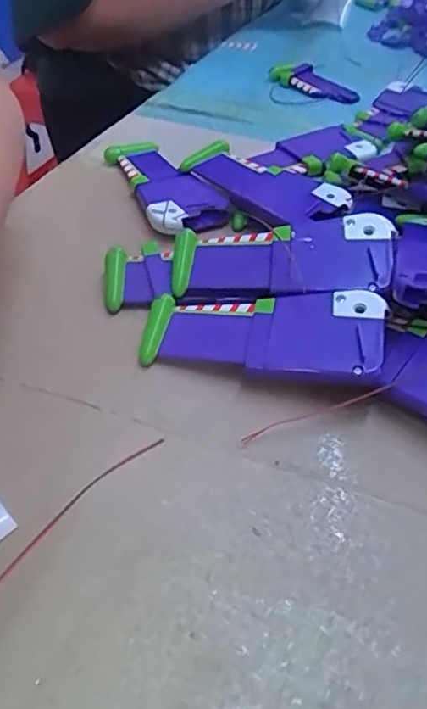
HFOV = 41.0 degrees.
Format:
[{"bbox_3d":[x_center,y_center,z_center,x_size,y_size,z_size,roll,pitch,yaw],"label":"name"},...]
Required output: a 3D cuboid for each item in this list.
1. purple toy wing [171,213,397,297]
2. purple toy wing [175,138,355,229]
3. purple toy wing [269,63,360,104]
[{"bbox_3d":[0.037,-0.053,0.312,0.118,0.009,0.050,-3,57,12],"label":"purple toy wing"},{"bbox_3d":[0.032,-0.115,0.386,0.049,0.018,0.120,-28,53,-27],"label":"purple toy wing"},{"bbox_3d":[0.095,-0.262,0.547,0.043,0.010,0.088,-23,51,-24],"label":"purple toy wing"}]

